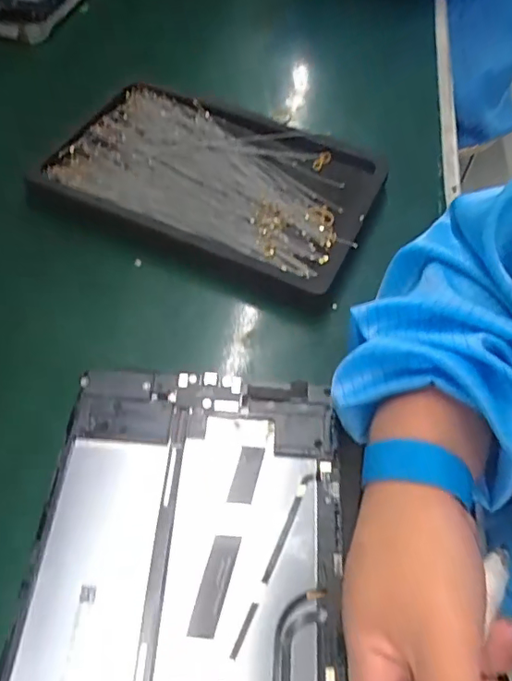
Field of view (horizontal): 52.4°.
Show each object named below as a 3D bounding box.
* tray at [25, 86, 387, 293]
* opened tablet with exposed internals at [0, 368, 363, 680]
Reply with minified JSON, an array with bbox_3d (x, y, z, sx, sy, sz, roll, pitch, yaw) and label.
[{"bbox_3d":[-0.034,-0.126,0.402,0.244,0.023,0.153,18,58,9],"label":"tray"},{"bbox_3d":[-0.034,0.123,0.241,0.152,0.012,0.235,6,57,2],"label":"opened tablet with exposed internals"}]

